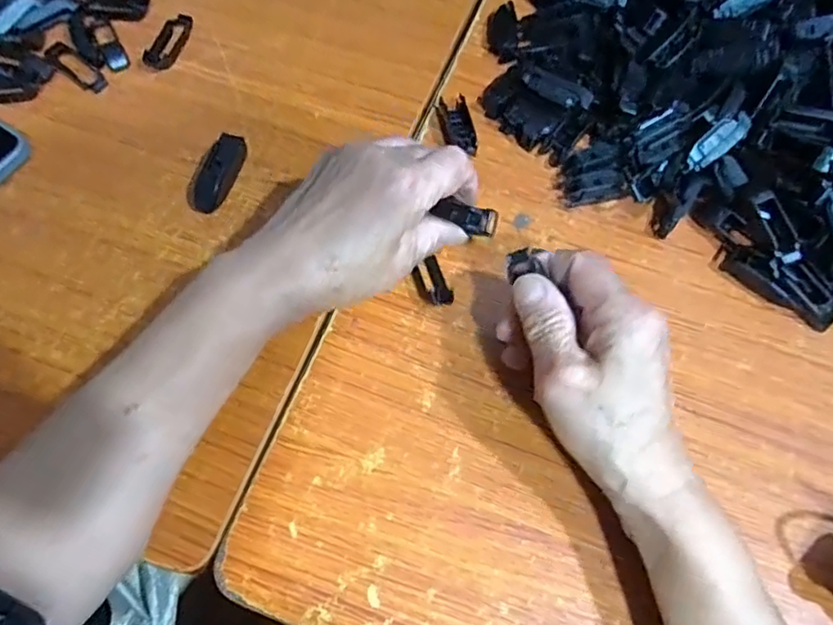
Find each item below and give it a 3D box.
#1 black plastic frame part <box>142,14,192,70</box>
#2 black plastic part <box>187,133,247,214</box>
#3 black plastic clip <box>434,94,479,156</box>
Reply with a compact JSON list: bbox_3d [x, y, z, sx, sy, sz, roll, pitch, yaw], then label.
[{"bbox_3d":[-0.184,-0.204,0.447,0.021,0.007,0.056,18,67,7],"label":"black plastic frame part"},{"bbox_3d":[-0.133,-0.093,0.395,0.025,0.012,0.059,17,67,7],"label":"black plastic part"},{"bbox_3d":[0.028,-0.127,0.411,0.020,0.015,0.049,-12,67,-6],"label":"black plastic clip"}]

